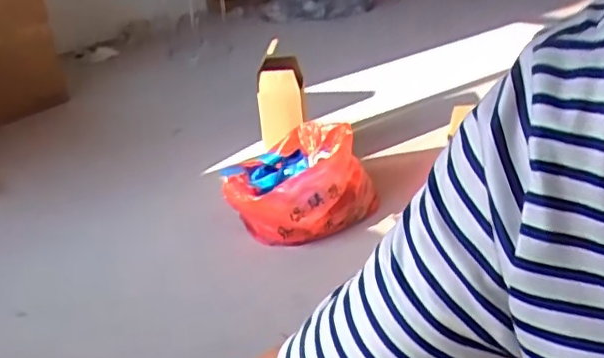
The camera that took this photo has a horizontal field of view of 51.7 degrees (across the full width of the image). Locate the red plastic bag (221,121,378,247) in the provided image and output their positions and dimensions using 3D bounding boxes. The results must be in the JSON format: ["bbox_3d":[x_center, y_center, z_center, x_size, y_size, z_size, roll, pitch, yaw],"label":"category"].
[{"bbox_3d":[-0.008,-0.018,1.761,0.406,0.271,0.318,-12,29,-12],"label":"red plastic bag"}]

